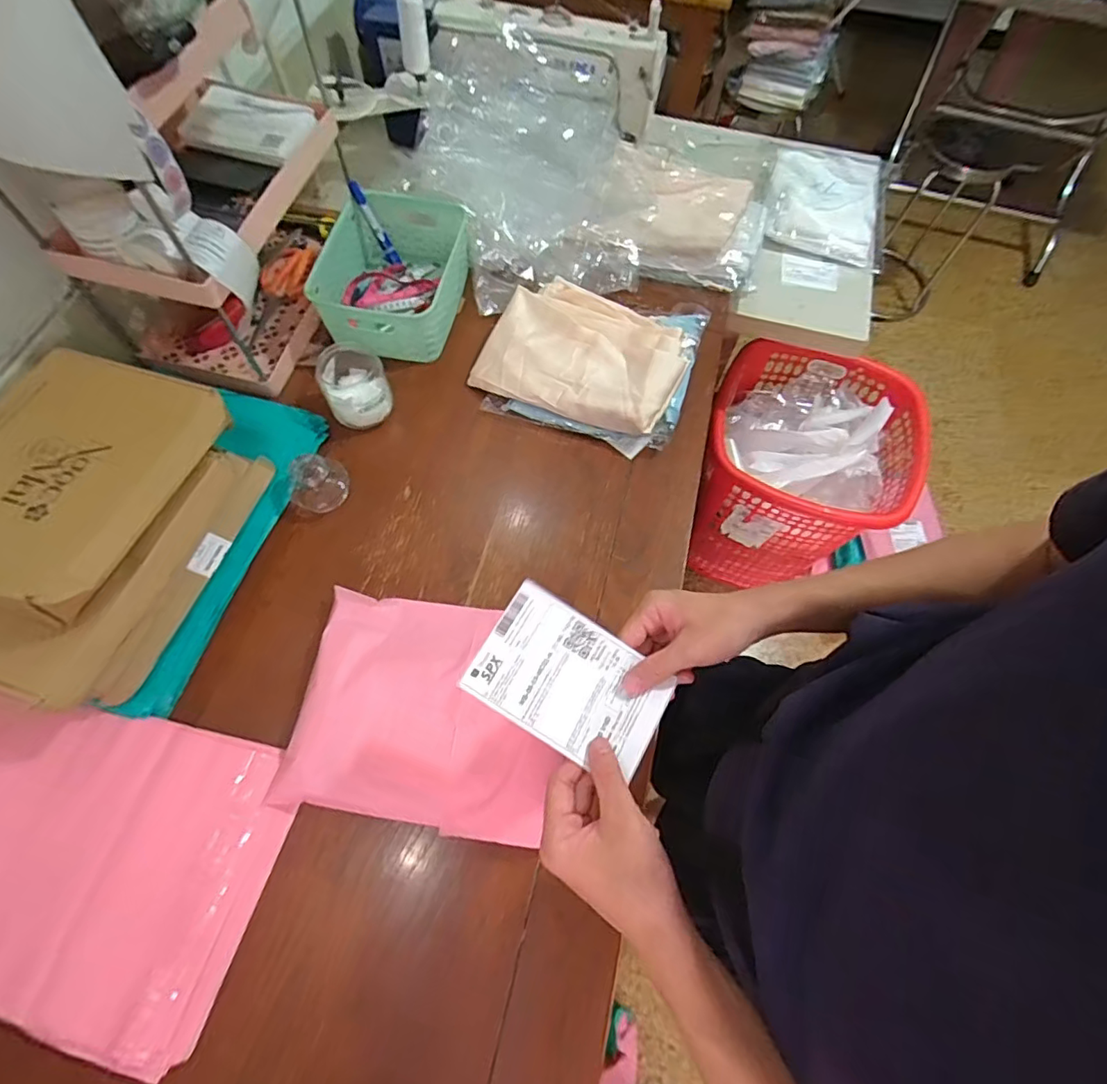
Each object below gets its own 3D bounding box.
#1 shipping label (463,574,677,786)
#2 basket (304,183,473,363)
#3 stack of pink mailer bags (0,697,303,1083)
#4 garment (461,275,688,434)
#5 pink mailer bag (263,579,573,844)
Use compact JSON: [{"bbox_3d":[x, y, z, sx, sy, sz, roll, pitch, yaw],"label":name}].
[{"bbox_3d":[0.015,0.111,0.439,0.149,0.007,0.102,32,67,2],"label":"shipping label"},{"bbox_3d":[-0.253,-0.415,0.855,0.210,0.106,0.242,9,65,2],"label":"basket"},{"bbox_3d":[-0.519,0.297,0.550,0.455,0.028,0.271,16,65,5],"label":"stack of pink mailer bags"},{"bbox_3d":[0.050,-0.283,0.818,0.279,0.032,0.229,26,72,12],"label":"garment"},{"bbox_3d":[-0.134,0.186,0.621,0.291,0.048,0.242,9,65,2],"label":"pink mailer bag"}]

